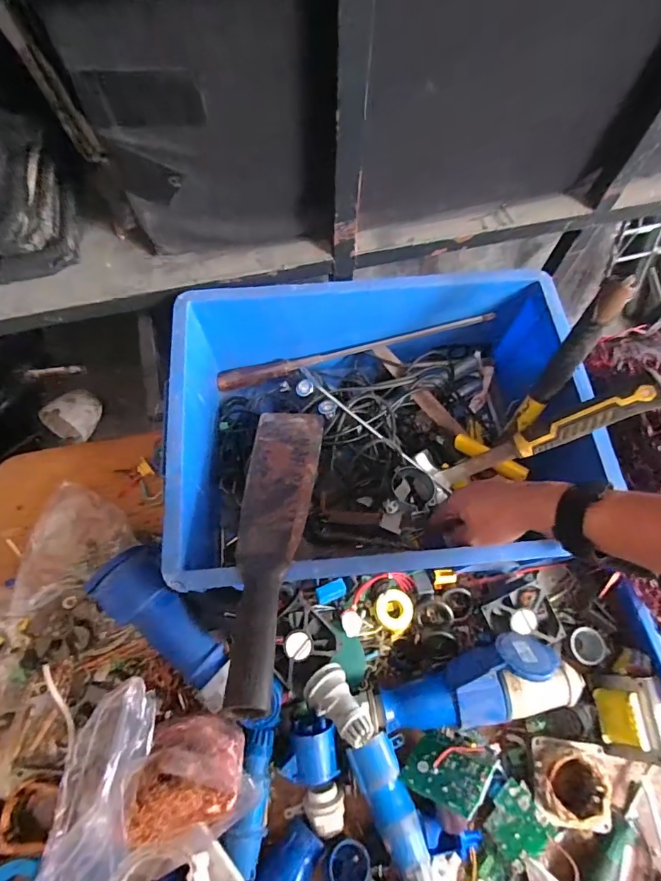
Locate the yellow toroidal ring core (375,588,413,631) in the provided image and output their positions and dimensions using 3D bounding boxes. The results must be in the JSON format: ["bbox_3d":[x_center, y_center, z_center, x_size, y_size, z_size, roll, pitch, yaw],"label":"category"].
[{"bbox_3d":[0.082,0.214,0.573,0.046,0.015,0.048,0,67,-1],"label":"yellow toroidal ring core"}]

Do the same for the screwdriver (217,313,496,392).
[{"bbox_3d":[0.026,-0.133,0.673,0.406,0.032,0.028,-12,67,9],"label":"screwdriver"}]

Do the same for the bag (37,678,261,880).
[{"bbox_3d":[-0.155,0.299,0.421,0.145,0.138,0.140,-3,67,-3],"label":"bag"}]

